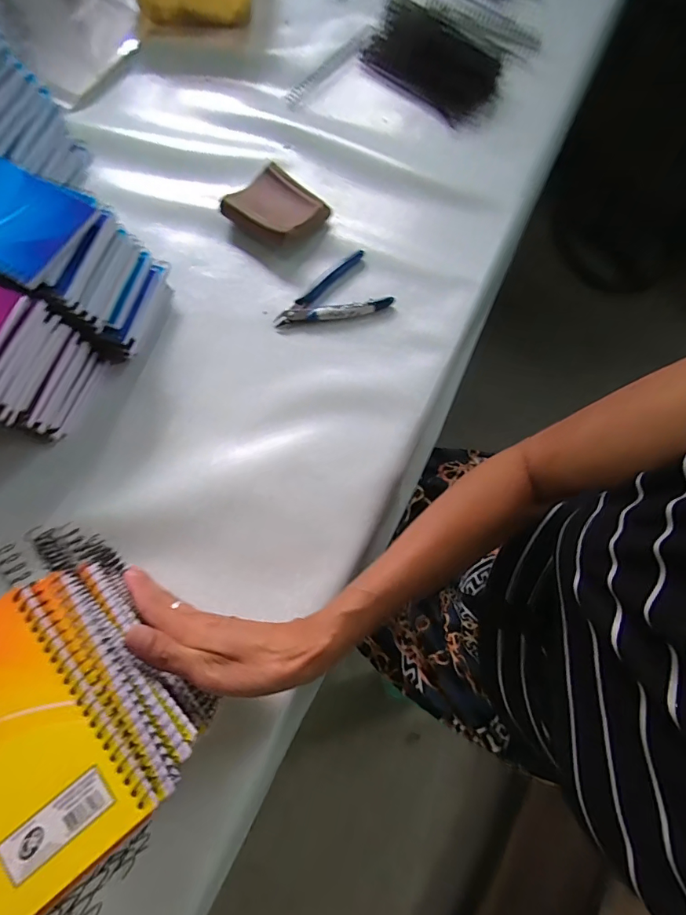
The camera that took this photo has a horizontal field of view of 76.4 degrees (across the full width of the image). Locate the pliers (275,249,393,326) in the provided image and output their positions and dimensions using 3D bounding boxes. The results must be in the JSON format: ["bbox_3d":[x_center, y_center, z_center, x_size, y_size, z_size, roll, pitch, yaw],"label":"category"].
[{"bbox_3d":[-0.014,-0.160,0.441,0.112,0.011,0.070,-30,76,-10],"label":"pliers"}]

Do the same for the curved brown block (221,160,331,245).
[{"bbox_3d":[-0.063,-0.263,0.459,0.093,0.031,0.086,32,75,8],"label":"curved brown block"}]

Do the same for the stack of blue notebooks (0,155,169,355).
[{"bbox_3d":[-0.249,-0.176,0.383,0.146,0.116,0.100,26,75,6],"label":"stack of blue notebooks"}]

